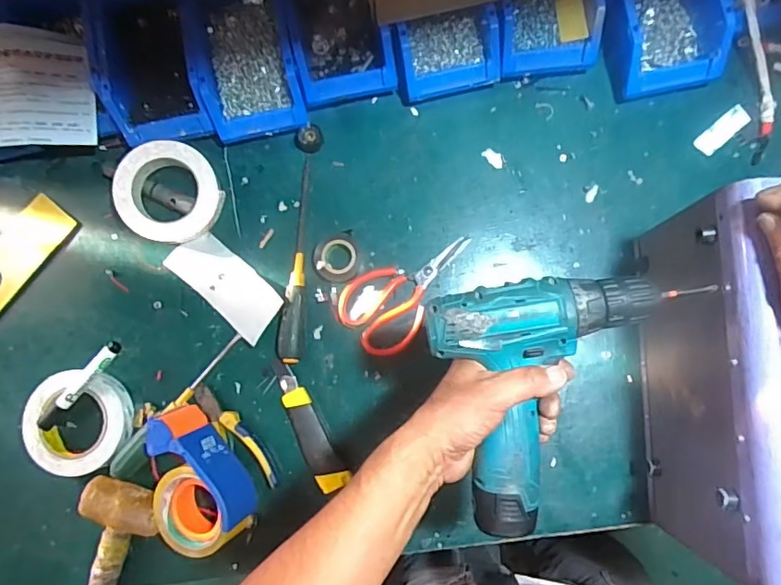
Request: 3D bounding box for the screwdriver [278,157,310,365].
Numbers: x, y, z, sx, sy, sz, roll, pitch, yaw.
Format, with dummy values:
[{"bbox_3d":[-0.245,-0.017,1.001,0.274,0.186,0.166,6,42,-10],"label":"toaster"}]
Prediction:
[{"bbox_3d":[-0.111,-0.043,0.644,0.027,0.021,0.253,4,84,4],"label":"screwdriver"}]

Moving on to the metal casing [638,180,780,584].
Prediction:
[{"bbox_3d":[0.326,0.077,0.479,0.114,0.219,0.310,-3,83,3],"label":"metal casing"}]

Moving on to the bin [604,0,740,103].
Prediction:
[{"bbox_3d":[0.320,-0.344,0.625,0.143,0.082,0.212,-12,83,2],"label":"bin"}]

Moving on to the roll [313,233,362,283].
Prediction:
[{"bbox_3d":[-0.065,-0.043,0.648,0.057,0.023,0.058,0,83,4],"label":"roll"}]

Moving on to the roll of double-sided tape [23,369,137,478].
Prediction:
[{"bbox_3d":[-0.373,0.155,0.638,0.117,0.039,0.119,0,83,4],"label":"roll of double-sided tape"}]

